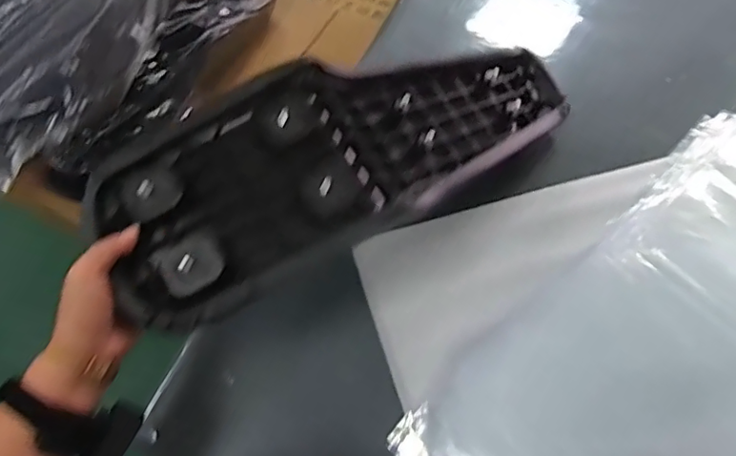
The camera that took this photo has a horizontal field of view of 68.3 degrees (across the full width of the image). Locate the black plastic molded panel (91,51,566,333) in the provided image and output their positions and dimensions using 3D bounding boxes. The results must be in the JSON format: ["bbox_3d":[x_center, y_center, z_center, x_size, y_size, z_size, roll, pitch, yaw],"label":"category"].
[{"bbox_3d":[0.012,-0.094,0.586,0.567,0.103,0.179,-25,66,-29],"label":"black plastic molded panel"}]

